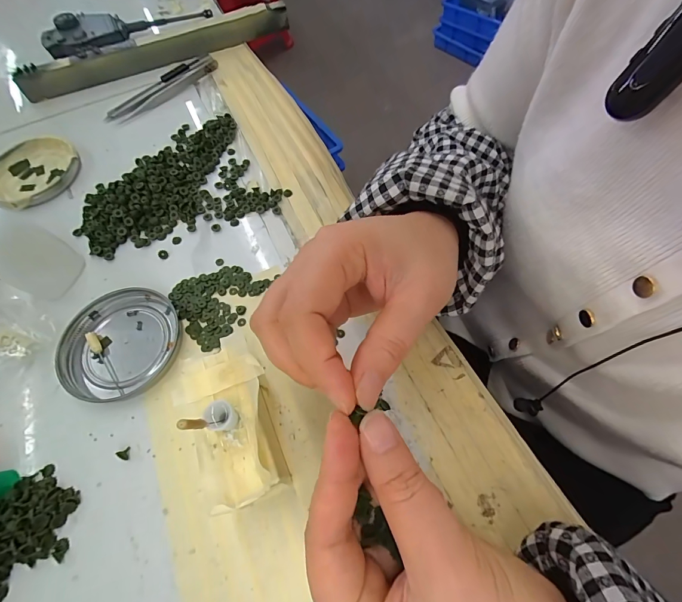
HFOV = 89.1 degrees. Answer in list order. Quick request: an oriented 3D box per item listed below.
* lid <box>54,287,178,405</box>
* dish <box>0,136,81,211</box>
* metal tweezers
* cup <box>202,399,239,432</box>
[{"bbox_3d":[-0.151,0.029,0.237,0.074,0.009,0.076,-1,63,3],"label":"lid"},{"bbox_3d":[-0.283,-0.119,0.318,0.075,0.008,0.078,-1,63,3],"label":"dish"},{"bbox_3d":[-0.186,-0.224,0.366,0.025,0.009,0.127,41,72,20],"label":"metal tweezers"},{"bbox_3d":[-0.060,0.058,0.175,0.014,0.019,0.013,-1,63,3],"label":"cup"}]

